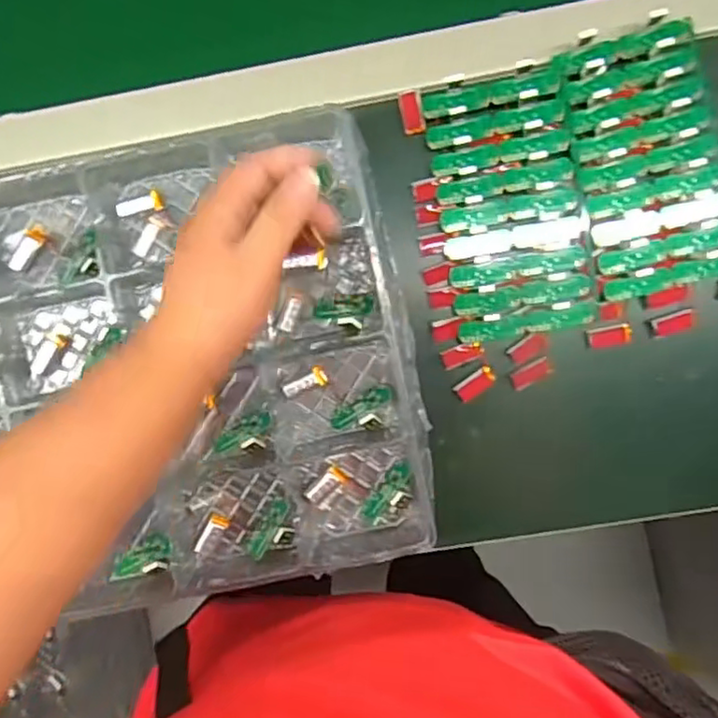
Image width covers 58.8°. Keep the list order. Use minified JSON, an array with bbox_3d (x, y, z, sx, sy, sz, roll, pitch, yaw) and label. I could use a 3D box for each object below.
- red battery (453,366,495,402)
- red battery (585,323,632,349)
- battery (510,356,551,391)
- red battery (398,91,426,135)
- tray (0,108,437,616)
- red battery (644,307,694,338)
[{"bbox_3d":[0.089,0.019,0.484,0.032,0.004,0.014,-39,91,4],"label":"red battery"},{"bbox_3d":[0.187,-0.017,0.477,0.033,0.006,0.016,-10,93,3],"label":"red battery"},{"bbox_3d":[0.128,0.011,0.475,0.030,0.004,0.015,-30,92,4],"label":"battery"},{"bbox_3d":[0.039,-0.182,0.471,0.017,0.005,0.030,-2,119,23],"label":"red battery"},{"bbox_3d":[-0.197,0.023,0.457,0.457,0.056,0.305,-10,96,5],"label":"tray"},{"bbox_3d":[0.232,-0.026,0.471,0.033,0.007,0.017,-18,93,3],"label":"red battery"}]

